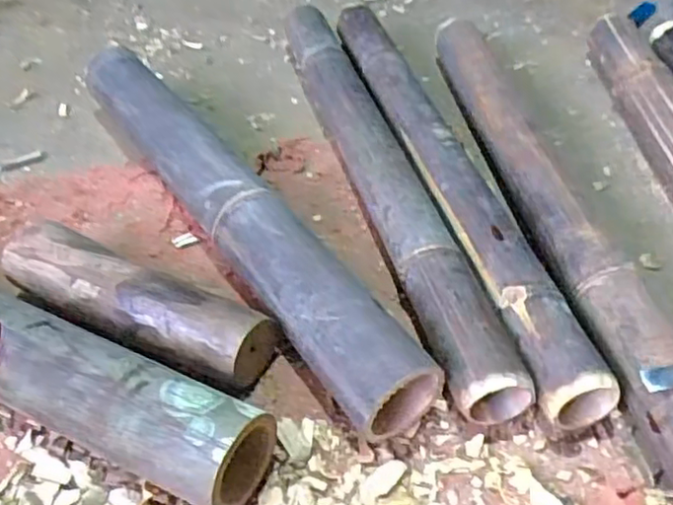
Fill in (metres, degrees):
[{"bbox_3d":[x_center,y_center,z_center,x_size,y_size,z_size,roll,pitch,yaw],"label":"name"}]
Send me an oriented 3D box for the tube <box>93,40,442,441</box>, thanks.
[{"bbox_3d":[-0.116,-0.047,0.673,0.073,0.088,0.587,-26,50,-25],"label":"tube"}]

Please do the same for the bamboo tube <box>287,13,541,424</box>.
[{"bbox_3d":[0.036,-0.108,0.735,0.066,0.053,0.659,-10,45,-11],"label":"bamboo tube"}]

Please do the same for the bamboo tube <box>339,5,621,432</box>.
[{"bbox_3d":[0.108,-0.101,0.723,0.063,0.056,0.638,-11,46,-9],"label":"bamboo tube"}]

